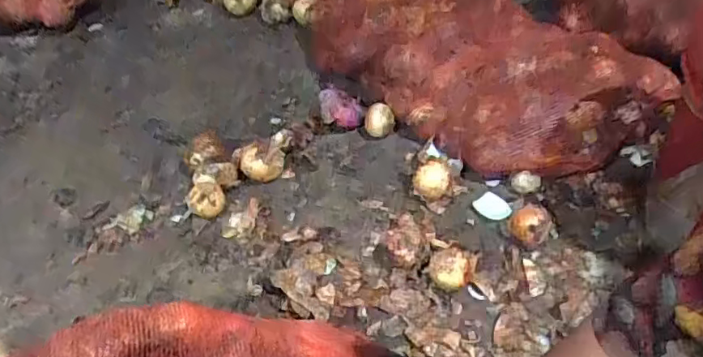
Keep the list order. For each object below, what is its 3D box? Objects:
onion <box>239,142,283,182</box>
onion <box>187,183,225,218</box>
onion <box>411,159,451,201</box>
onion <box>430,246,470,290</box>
[{"bbox_3d":[-0.169,-0.031,1.022,0.083,0.061,0.063,-15,45,-9],"label":"onion"},{"bbox_3d":[-0.261,0.040,0.982,0.063,0.040,0.061,-3,44,3],"label":"onion"},{"bbox_3d":[0.142,0.003,0.968,0.065,0.064,0.069,6,46,12],"label":"onion"},{"bbox_3d":[0.149,0.137,0.834,0.057,0.057,0.056,-3,44,3],"label":"onion"}]

